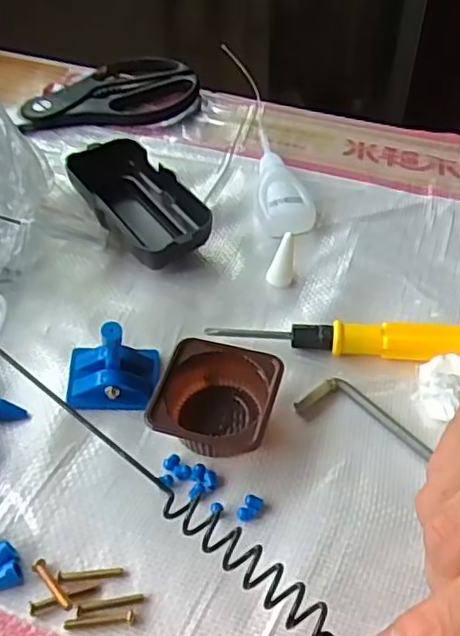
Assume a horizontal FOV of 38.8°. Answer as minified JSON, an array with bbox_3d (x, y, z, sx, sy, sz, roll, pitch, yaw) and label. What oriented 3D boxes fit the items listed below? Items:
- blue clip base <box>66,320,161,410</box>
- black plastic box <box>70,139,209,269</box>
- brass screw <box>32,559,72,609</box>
[{"bbox_3d":[-0.058,0.022,0.320,0.043,0.025,0.037,-1,48,-1],"label":"blue clip base"},{"bbox_3d":[-0.057,-0.071,0.402,0.051,0.027,0.102,-27,53,-22],"label":"black plastic box"},{"bbox_3d":[-0.071,0.106,0.260,0.005,0.005,0.026,-34,56,-27],"label":"brass screw"}]

